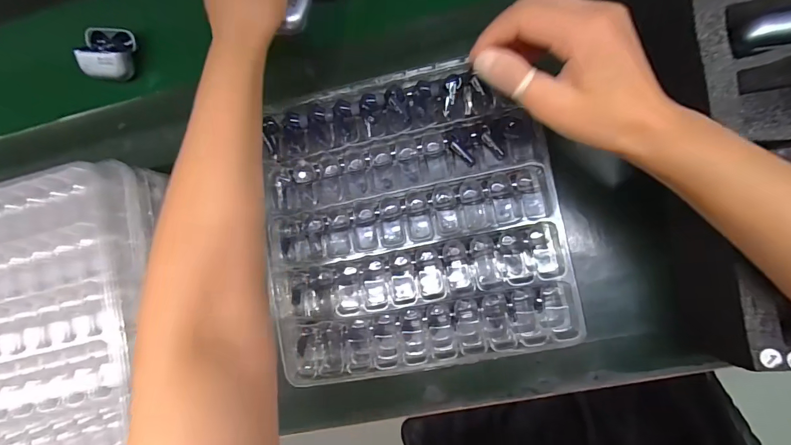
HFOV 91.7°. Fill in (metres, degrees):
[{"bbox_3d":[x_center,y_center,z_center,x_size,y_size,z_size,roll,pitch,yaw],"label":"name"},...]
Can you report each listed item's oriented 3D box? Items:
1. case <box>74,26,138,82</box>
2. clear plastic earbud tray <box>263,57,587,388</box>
[{"bbox_3d":[-0.323,-0.190,0.429,0.055,0.034,0.057,8,87,9],"label":"case"},{"bbox_3d":[0.007,-0.001,0.342,0.254,0.039,0.247,-9,83,7],"label":"clear plastic earbud tray"}]

